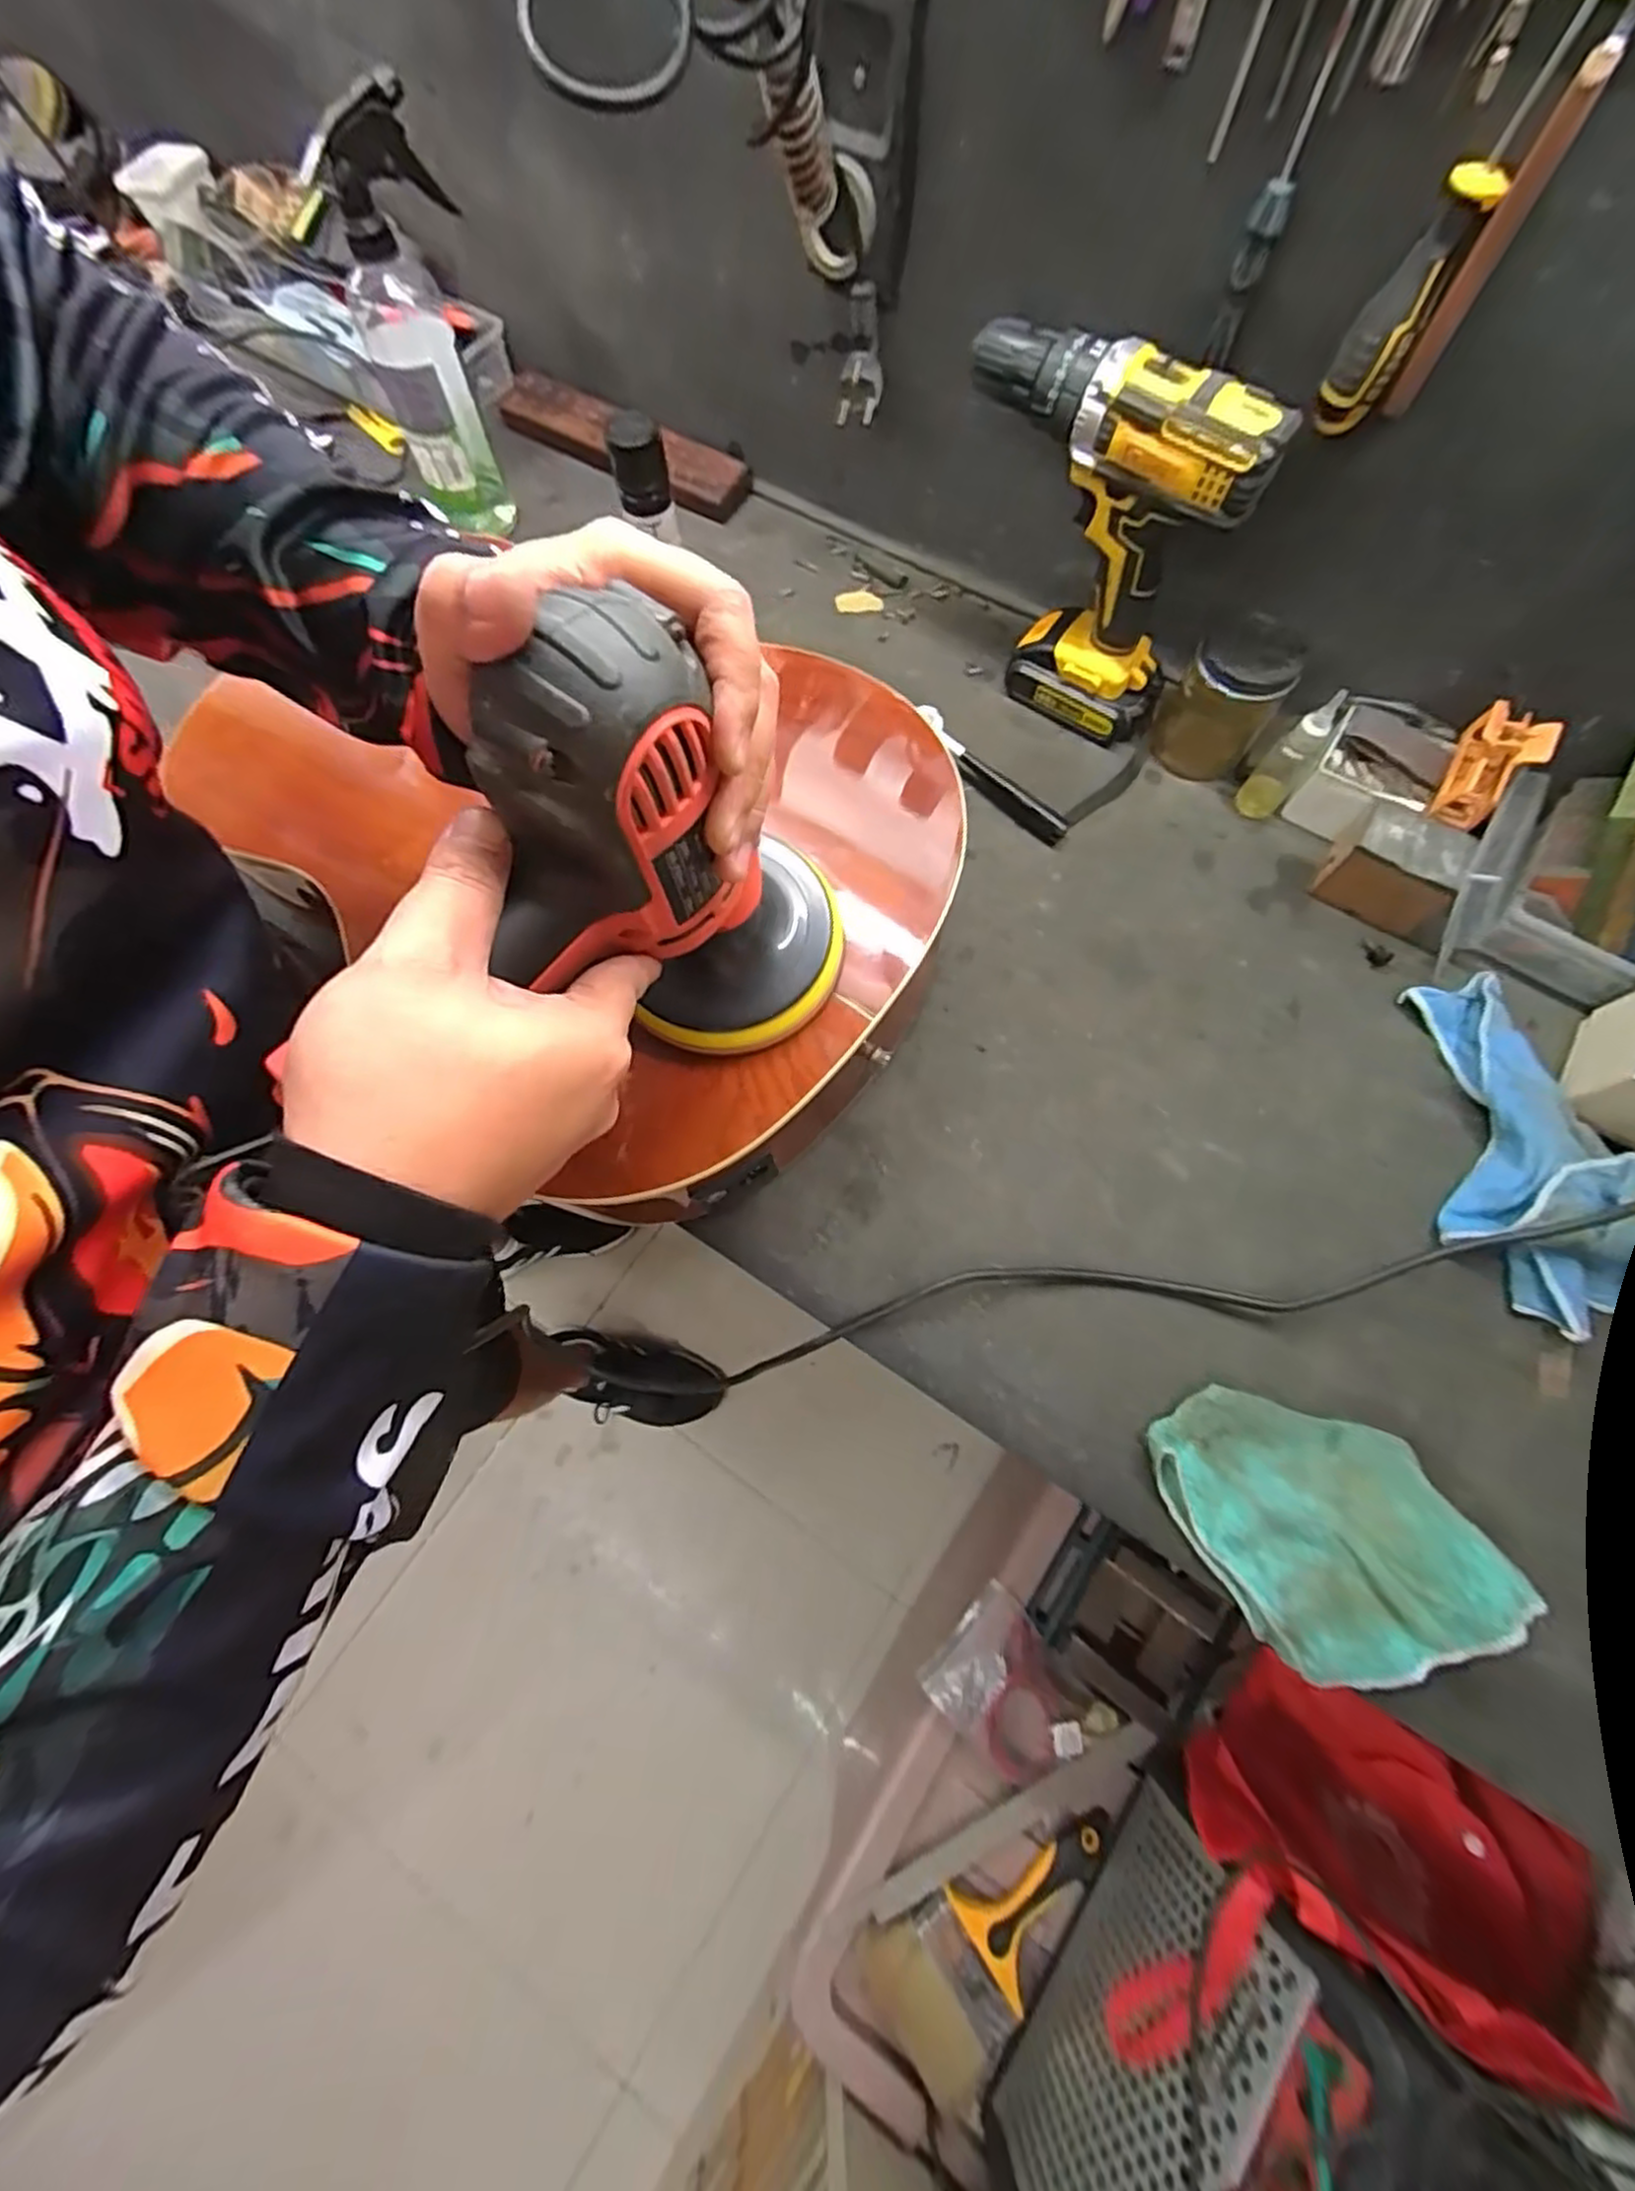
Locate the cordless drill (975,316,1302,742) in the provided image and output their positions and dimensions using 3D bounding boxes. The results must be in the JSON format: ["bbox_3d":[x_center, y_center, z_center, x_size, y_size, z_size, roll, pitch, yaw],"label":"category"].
[{"bbox_3d":[0.178,-0.380,0.514,0.196,0.204,0.068,34,74,11],"label":"cordless drill"}]

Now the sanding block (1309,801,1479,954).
[{"bbox_3d":[0.406,-0.154,0.510,0.096,0.053,0.052,32,74,10],"label":"sanding block"}]

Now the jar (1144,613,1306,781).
[{"bbox_3d":[0.300,-0.295,0.543,0.080,0.088,0.077,0,71,0],"label":"jar"}]

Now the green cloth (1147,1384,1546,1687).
[{"bbox_3d":[0.265,0.225,0.394,0.119,0.023,0.150,-35,70,9],"label":"green cloth"}]

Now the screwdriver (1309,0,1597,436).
[{"bbox_3d":[0.295,-0.411,0.350,0.031,0.159,0.026,24,73,8],"label":"screwdriver"}]

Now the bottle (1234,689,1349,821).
[{"bbox_3d":[0.336,-0.241,0.524,0.030,0.095,0.031,39,75,12],"label":"bottle"}]

